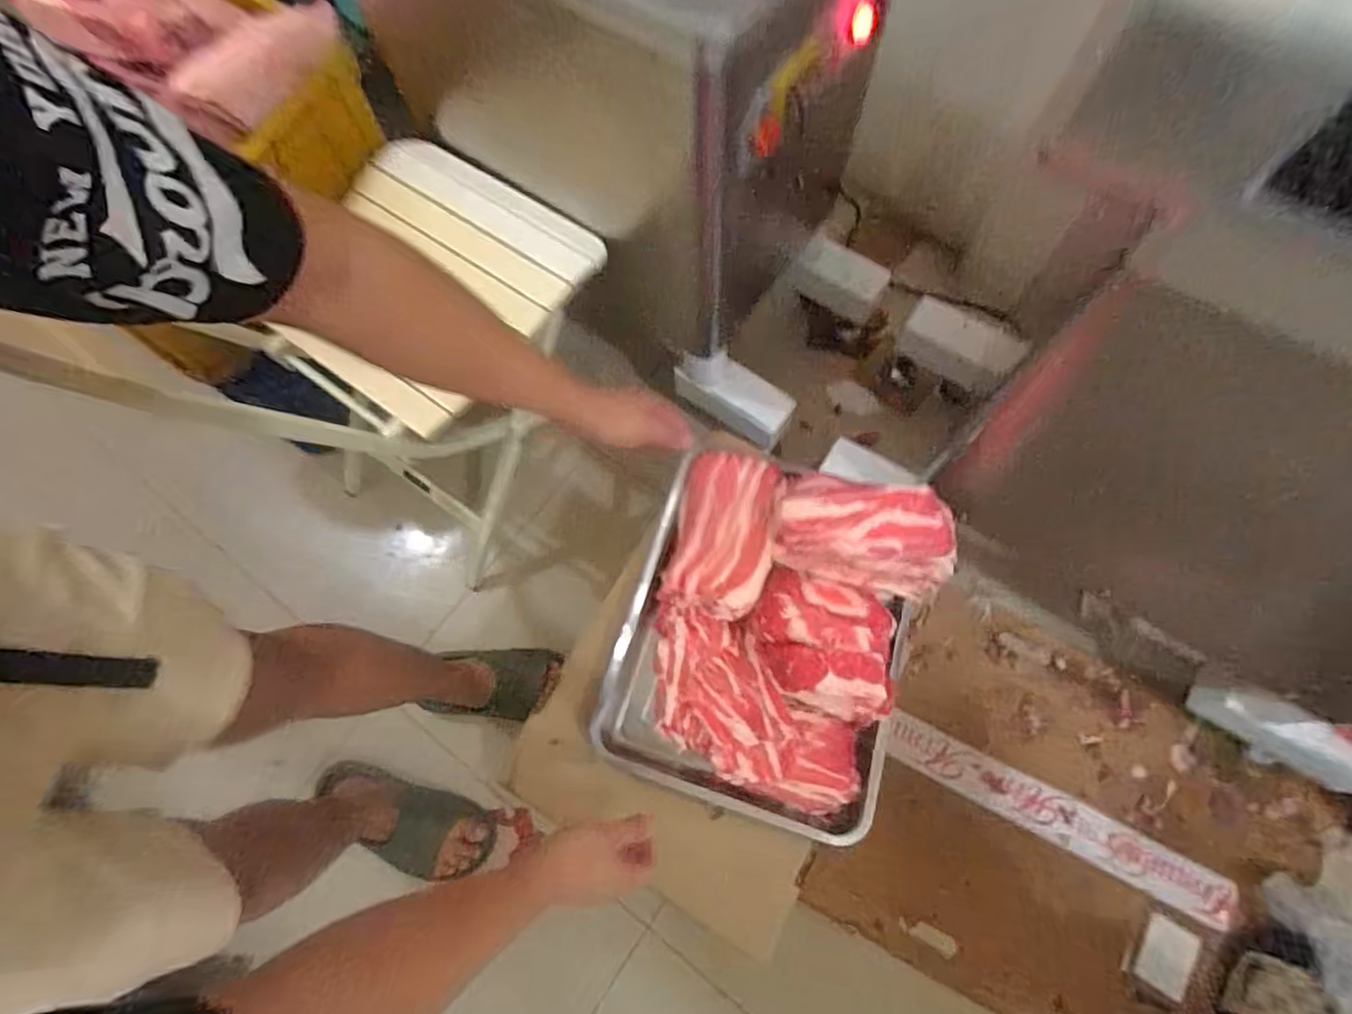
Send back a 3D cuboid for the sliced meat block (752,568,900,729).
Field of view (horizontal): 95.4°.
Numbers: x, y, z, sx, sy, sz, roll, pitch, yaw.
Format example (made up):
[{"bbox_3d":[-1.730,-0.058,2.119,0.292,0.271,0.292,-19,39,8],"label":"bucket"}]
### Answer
[{"bbox_3d":[0.177,0.163,0.746,0.165,0.055,0.155,14,72,8],"label":"sliced meat block"}]

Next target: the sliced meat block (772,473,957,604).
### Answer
[{"bbox_3d":[0.231,0.029,0.746,0.209,0.092,0.113,12,72,7],"label":"sliced meat block"}]

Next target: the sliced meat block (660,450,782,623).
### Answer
[{"bbox_3d":[0.062,0.031,0.789,0.124,0.072,0.203,13,72,8],"label":"sliced meat block"}]

